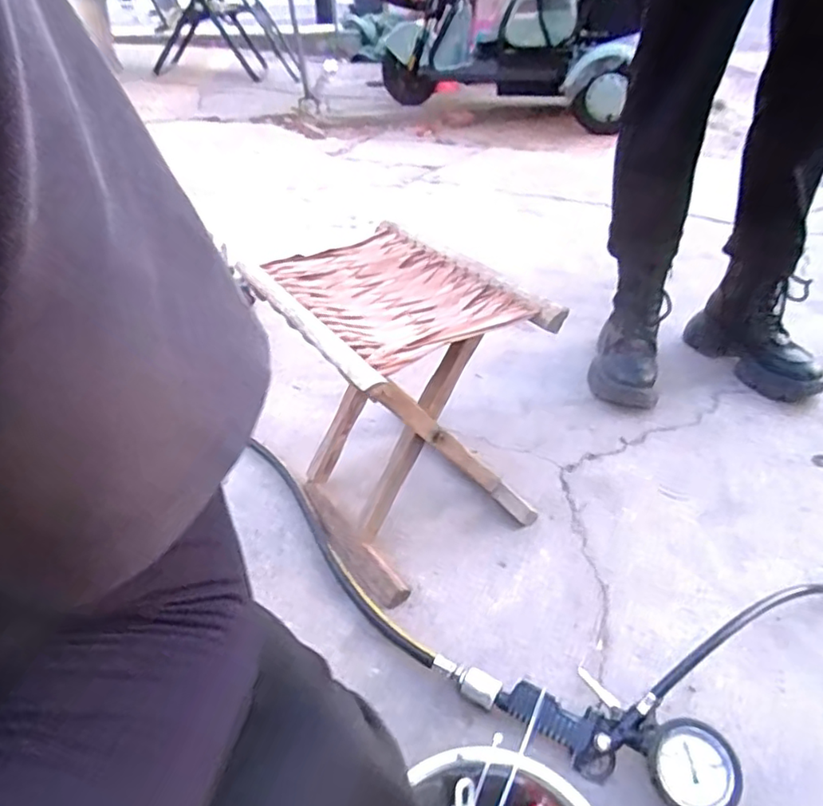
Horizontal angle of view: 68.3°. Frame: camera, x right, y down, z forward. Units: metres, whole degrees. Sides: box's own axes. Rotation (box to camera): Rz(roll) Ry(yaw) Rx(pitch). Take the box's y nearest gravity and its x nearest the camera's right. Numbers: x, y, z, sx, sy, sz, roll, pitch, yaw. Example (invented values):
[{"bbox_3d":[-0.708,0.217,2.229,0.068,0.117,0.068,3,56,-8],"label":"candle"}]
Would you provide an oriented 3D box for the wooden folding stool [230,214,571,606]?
[{"bbox_3d":[-0.022,0.004,0.758,0.242,0.326,0.281,-23,41,-29],"label":"wooden folding stool"}]

